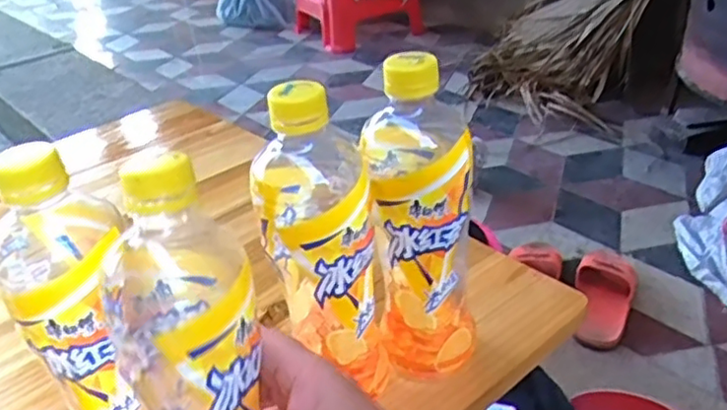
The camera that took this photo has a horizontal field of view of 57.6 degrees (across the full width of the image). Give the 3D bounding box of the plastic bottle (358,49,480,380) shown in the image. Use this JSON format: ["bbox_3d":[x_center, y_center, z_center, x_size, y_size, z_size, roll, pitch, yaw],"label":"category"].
[{"bbox_3d":[0.035,0.008,0.414,0.064,0.203,0.065,-3,30,1],"label":"plastic bottle"}]

